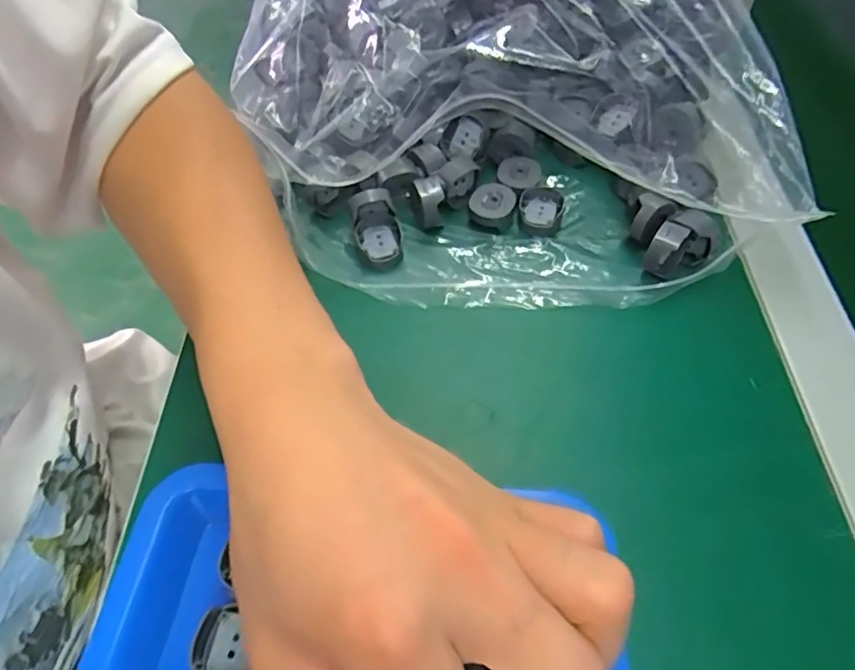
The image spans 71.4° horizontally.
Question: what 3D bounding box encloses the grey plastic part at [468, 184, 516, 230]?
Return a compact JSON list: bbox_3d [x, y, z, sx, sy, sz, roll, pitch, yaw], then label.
[{"bbox_3d":[0.037,-0.073,0.342,0.023,0.012,0.026,20,58,15],"label":"grey plastic part"}]

